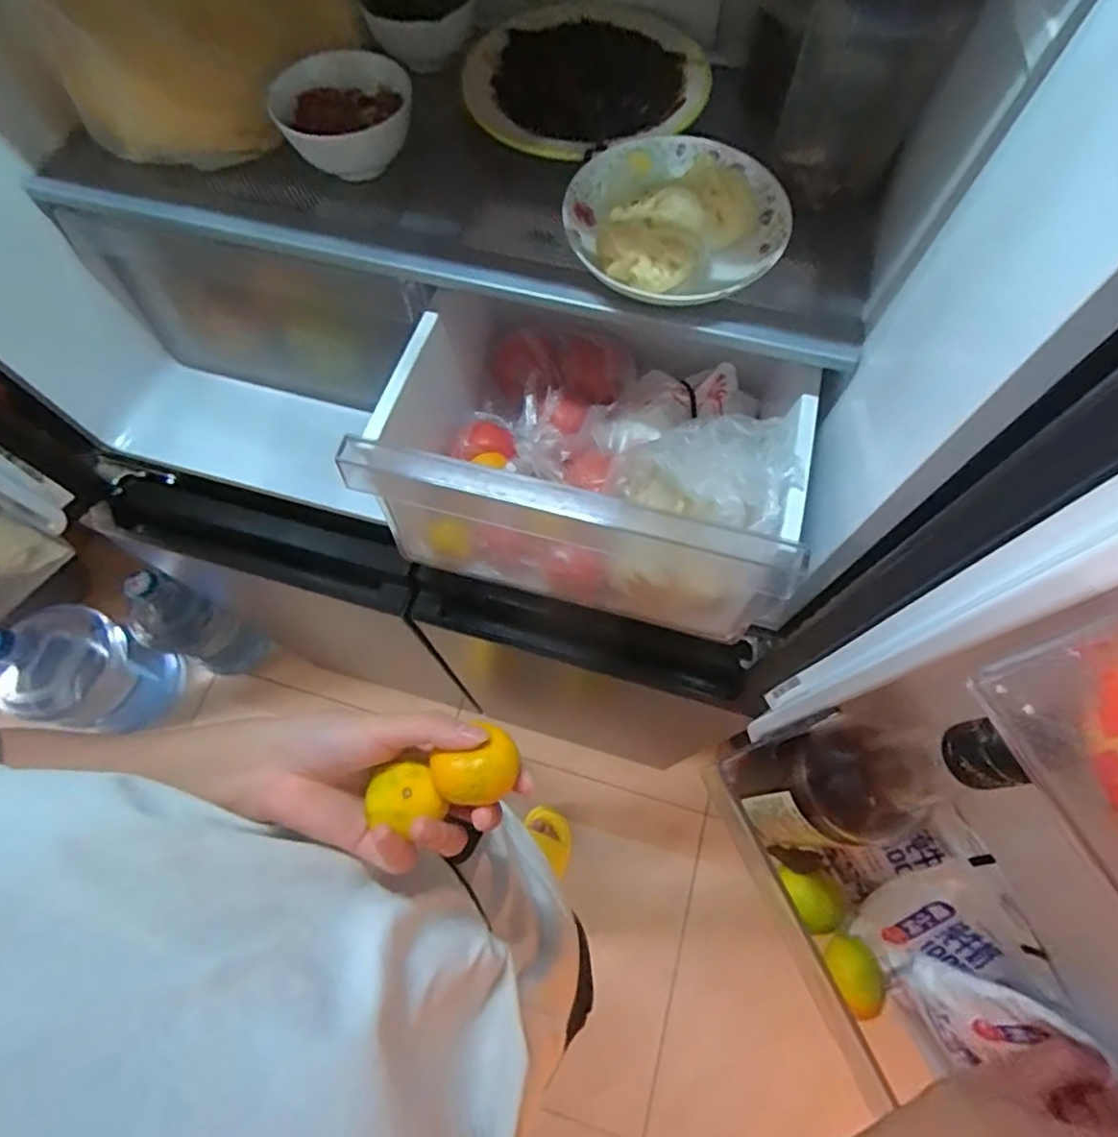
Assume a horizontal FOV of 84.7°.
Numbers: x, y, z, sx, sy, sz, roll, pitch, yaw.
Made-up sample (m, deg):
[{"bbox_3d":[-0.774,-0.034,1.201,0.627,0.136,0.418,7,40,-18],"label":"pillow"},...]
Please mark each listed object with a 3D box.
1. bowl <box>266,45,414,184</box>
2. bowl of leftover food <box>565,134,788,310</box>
[{"bbox_3d":[-0.178,-0.372,0.509,0.111,0.057,0.101,0,69,1],"label":"bowl"},{"bbox_3d":[0.091,-0.275,0.465,0.164,0.055,0.166,0,69,1],"label":"bowl of leftover food"}]

